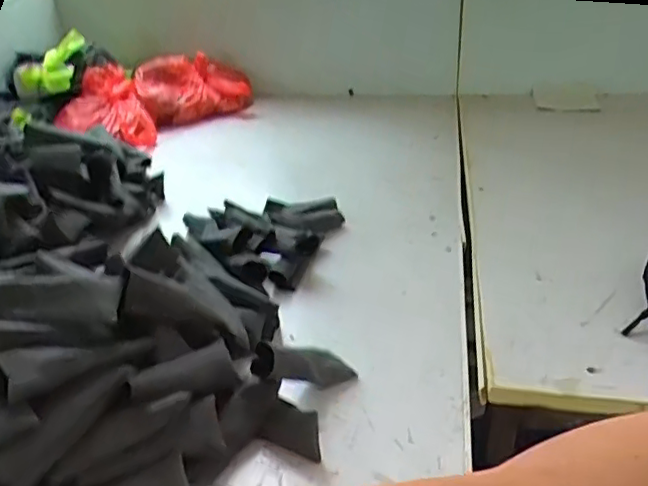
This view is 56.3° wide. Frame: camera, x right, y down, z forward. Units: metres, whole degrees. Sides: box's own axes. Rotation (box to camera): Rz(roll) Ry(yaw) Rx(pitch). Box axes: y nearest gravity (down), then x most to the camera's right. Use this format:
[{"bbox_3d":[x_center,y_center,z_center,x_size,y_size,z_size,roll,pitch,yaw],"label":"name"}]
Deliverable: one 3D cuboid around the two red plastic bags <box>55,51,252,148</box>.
[{"bbox_3d":[-0.304,-0.271,1.112,0.220,0.093,0.307,13,33,25],"label":"two red plastic bags"}]

